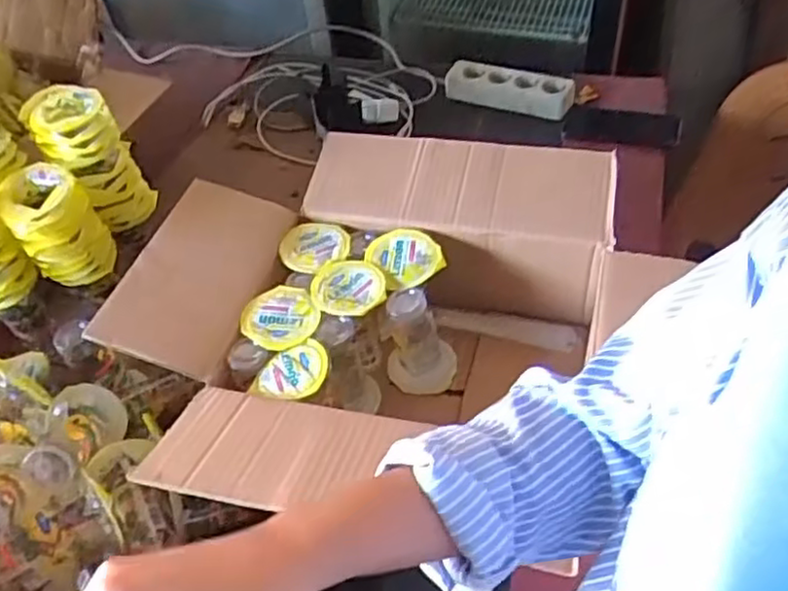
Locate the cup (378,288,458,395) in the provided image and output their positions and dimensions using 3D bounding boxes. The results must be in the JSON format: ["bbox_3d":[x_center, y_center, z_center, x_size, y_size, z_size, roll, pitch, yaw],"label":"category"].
[{"bbox_3d":[0.023,0.036,0.738,0.080,0.108,0.076,-2,47,2],"label":"cup"}]

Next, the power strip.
[{"bbox_3d":[0.181,-0.328,1.121,0.204,0.042,0.058,15,50,18],"label":"power strip"}]

